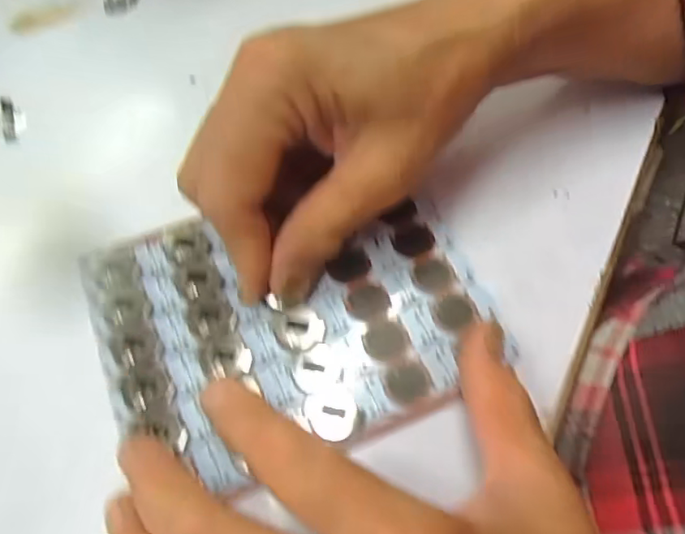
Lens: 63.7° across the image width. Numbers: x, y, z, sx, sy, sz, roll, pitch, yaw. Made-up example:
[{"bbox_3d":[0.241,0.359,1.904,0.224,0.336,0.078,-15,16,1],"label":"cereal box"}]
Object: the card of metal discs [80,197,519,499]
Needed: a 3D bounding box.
[{"bbox_3d":[-0.021,0.017,0.221,0.142,0.008,0.113,-22,64,-11],"label":"card of metal discs"}]

